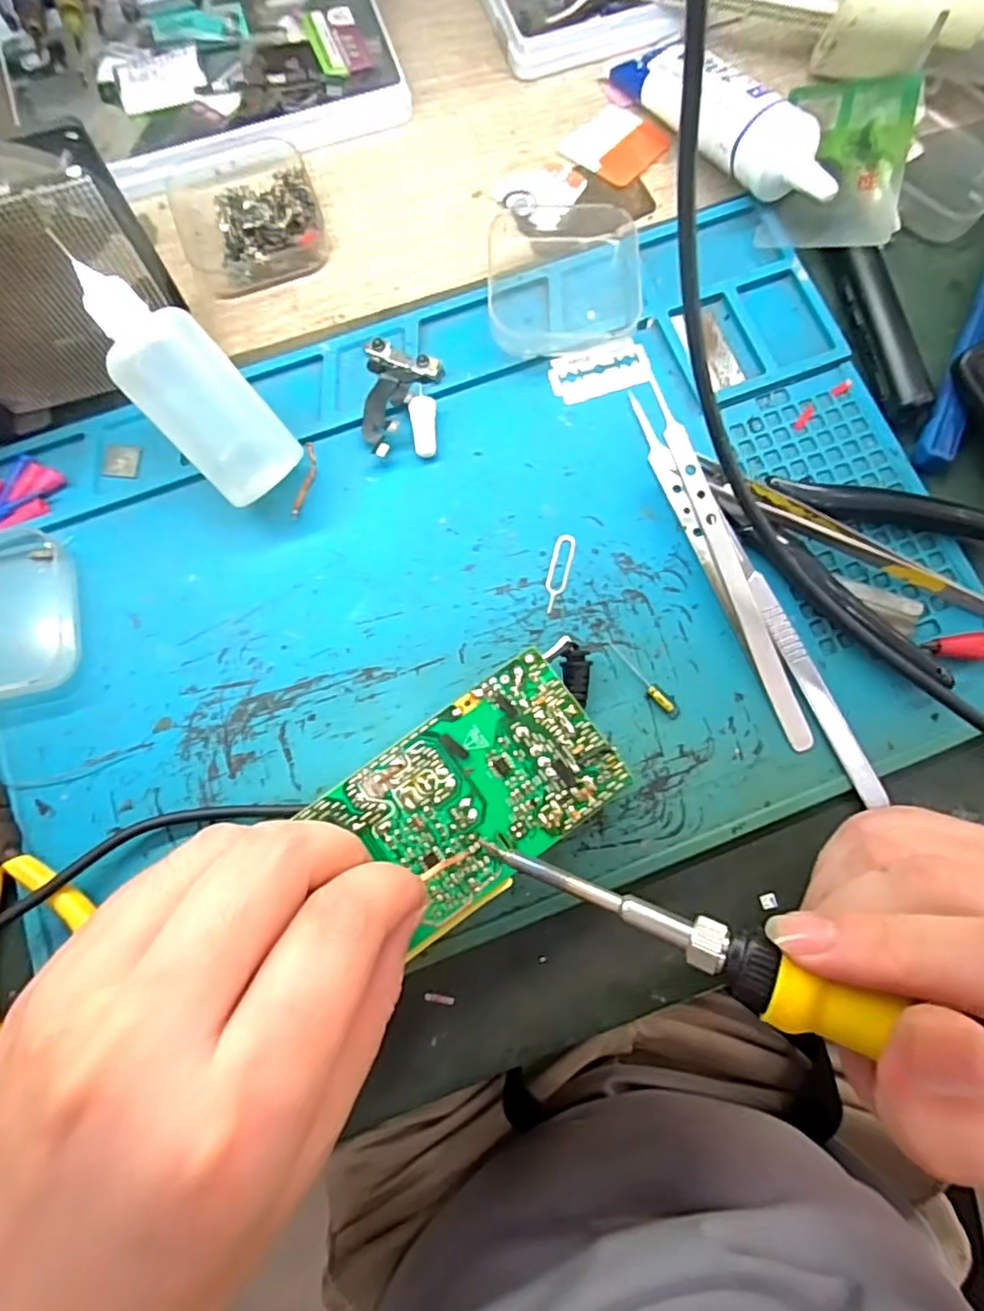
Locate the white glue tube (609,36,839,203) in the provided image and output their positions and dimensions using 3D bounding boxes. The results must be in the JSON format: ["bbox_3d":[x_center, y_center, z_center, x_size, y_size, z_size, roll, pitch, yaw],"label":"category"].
[{"bbox_3d":[0.101,-0.233,0.276,0.030,0.033,0.123,-32,80,-6],"label":"white glue tube"}]

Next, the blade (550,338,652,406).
[{"bbox_3d":[0.046,-0.121,0.268,0.041,0.004,0.023,-13,78,4],"label":"blade"}]

